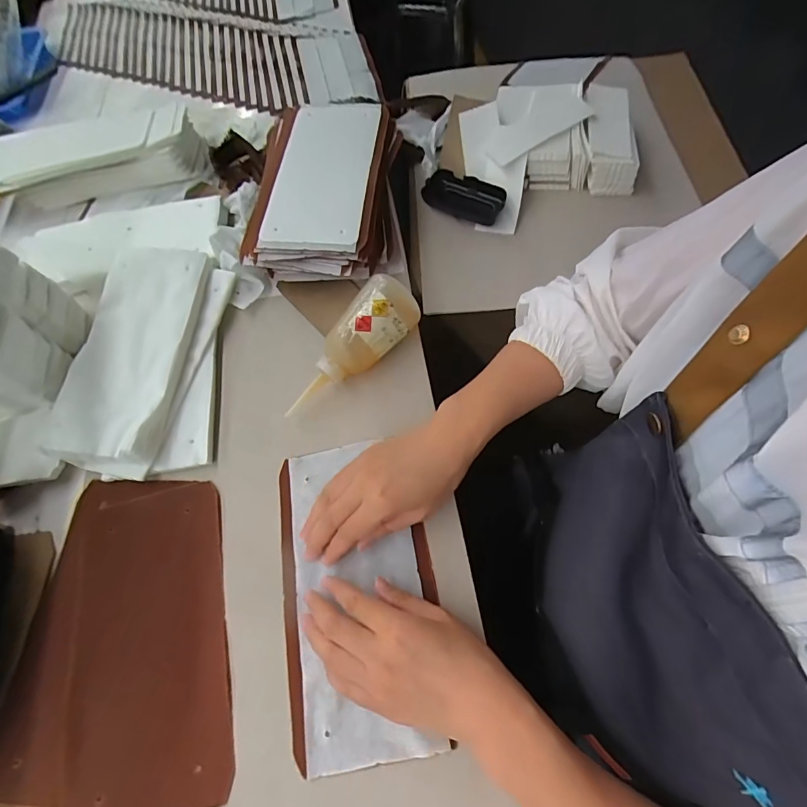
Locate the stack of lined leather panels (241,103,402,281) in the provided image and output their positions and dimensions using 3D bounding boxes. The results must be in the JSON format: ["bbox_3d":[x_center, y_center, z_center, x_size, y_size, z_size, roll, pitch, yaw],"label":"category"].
[{"bbox_3d":[-0.101,-0.265,0.554,0.175,0.069,0.261,2,64,5],"label":"stack of lined leather panels"}]

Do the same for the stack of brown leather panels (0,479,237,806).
[{"bbox_3d":[-0.251,0.202,0.385,0.190,0.011,0.267,-14,64,-3],"label":"stack of brown leather panels"}]

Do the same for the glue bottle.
[{"bbox_3d":[-0.055,-0.056,0.451,0.053,0.051,0.168,43,89,21],"label":"glue bottle"}]

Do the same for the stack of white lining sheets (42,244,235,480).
[{"bbox_3d":[-0.276,-0.053,0.483,0.152,0.049,0.263,-2,64,3],"label":"stack of white lining sheets"}]

